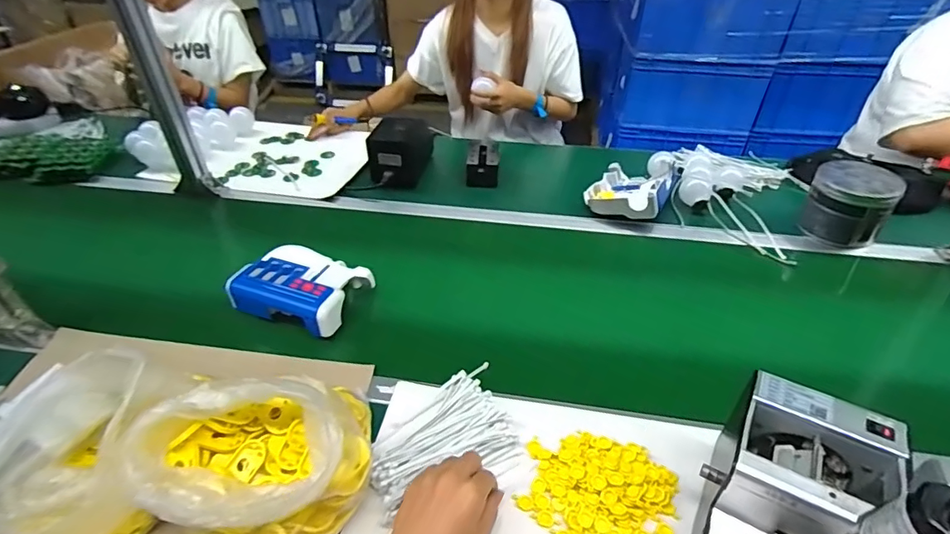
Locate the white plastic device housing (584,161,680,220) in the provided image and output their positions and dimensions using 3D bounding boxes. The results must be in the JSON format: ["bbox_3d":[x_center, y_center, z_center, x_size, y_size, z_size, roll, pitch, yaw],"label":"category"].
[{"bbox_3d":[0.312,-0.161,0.986,0.149,0.051,0.188,21,44,22],"label":"white plastic device housing"}]

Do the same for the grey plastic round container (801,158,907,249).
[{"bbox_3d":[0.686,-0.112,0.910,0.115,0.143,0.129,-30,49,-31],"label":"grey plastic round container"}]

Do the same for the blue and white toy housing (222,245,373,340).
[{"bbox_3d":[-0.266,0.026,0.755,0.169,0.051,0.129,13,42,14],"label":"blue and white toy housing"}]

